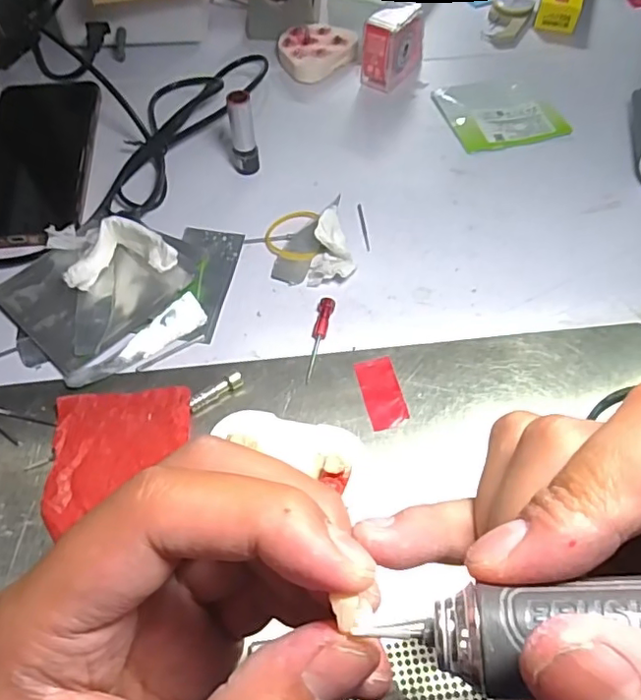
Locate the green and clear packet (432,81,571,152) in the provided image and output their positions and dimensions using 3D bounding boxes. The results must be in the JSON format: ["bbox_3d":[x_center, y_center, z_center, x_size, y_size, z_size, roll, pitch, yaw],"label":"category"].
[{"bbox_3d":[0.145,-0.197,0.458,0.086,0.005,0.088,-13,59,-8],"label":"green and clear packet"}]

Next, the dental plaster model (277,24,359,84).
[{"bbox_3d":[-0.005,-0.265,0.494,0.066,0.016,0.058,-35,65,-20],"label":"dental plaster model"}]

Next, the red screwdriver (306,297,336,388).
[{"bbox_3d":[-0.001,-0.007,0.335,0.010,0.007,0.057,8,59,5],"label":"red screwdriver"}]

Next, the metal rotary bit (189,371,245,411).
[{"bbox_3d":[-0.059,0.024,0.315,0.032,0.009,0.007,-27,62,-16],"label":"metal rotary bit"}]

